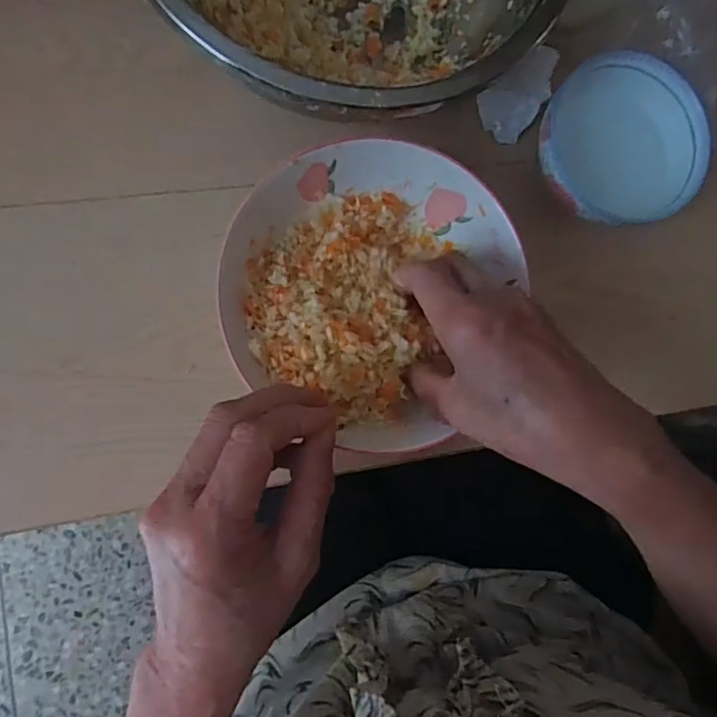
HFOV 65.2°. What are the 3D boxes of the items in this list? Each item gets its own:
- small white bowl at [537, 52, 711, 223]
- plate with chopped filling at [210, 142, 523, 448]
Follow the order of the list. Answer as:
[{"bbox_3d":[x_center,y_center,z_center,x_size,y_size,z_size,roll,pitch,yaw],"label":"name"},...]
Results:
[{"bbox_3d":[0.171,-0.142,0.381,0.108,0.046,0.104,1,85,-9],"label":"small white bowl"},{"bbox_3d":[0.004,-0.044,0.335,0.158,0.042,0.164,33,81,-5],"label":"plate with chopped filling"}]

